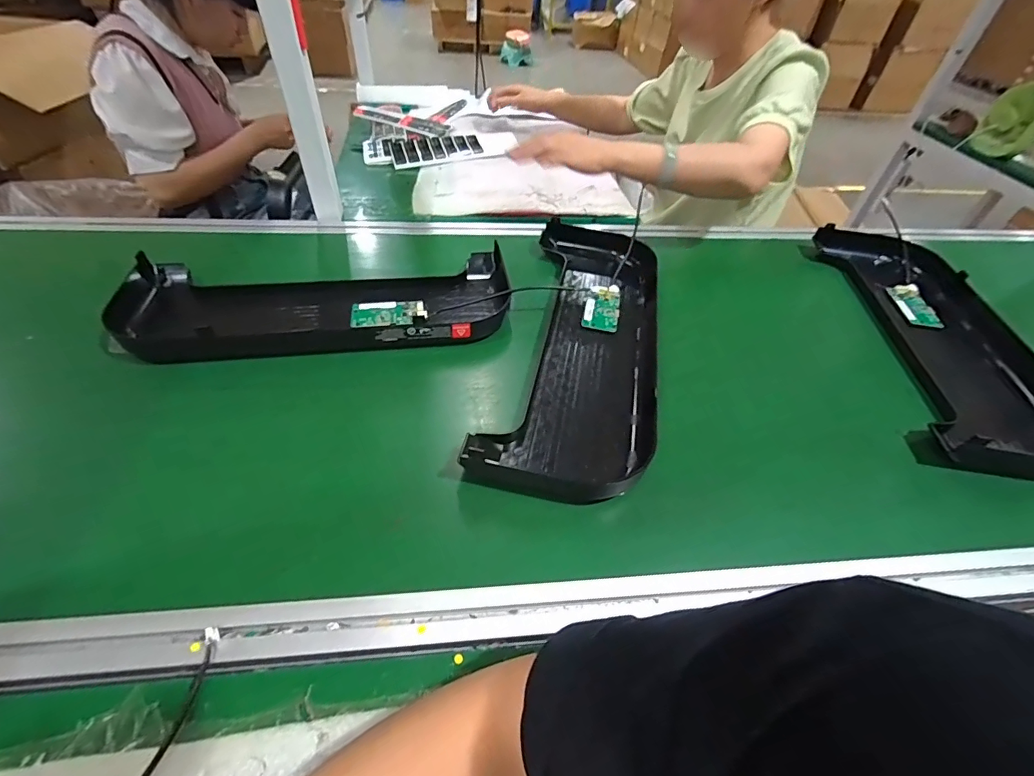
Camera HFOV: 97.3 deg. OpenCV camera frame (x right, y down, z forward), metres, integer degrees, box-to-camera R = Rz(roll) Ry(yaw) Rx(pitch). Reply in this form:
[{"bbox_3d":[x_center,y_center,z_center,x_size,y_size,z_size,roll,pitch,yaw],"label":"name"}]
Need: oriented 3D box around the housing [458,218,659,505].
[{"bbox_3d":[0.087,-0.066,0.603,0.181,0.063,0.488,11,46,6],"label":"housing"}]

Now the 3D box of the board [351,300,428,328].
[{"bbox_3d":[-0.174,-0.104,0.621,0.097,0.009,0.052,-4,47,-9],"label":"board"}]

